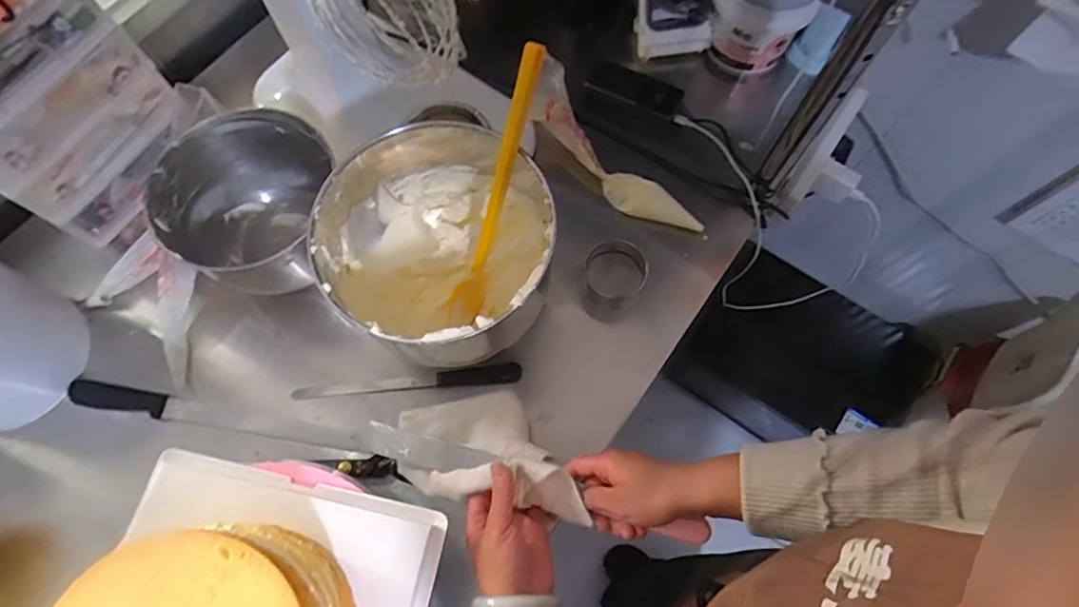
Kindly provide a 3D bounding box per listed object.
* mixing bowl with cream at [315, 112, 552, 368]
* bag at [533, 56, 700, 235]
[{"bbox_3d":[-0.097,-0.045,0.595,0.221,0.188,0.219,0,70,0],"label":"mixing bowl with cream"},{"bbox_3d":[0.081,-0.203,0.745,0.096,0.051,0.321,-33,73,-11],"label":"bag"}]

